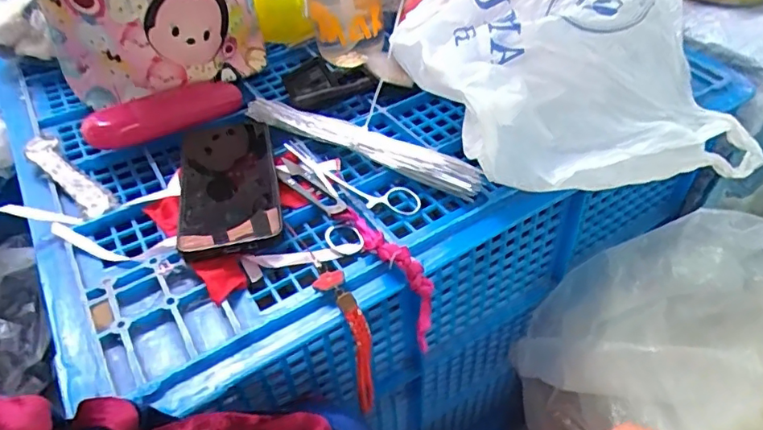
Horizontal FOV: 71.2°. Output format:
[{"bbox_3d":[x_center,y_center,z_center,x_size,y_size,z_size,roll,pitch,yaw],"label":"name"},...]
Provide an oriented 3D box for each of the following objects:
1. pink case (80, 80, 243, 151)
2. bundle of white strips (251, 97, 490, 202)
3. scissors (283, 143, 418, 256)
[{"bbox_3d":[-0.213,-0.104,0.528,0.150,0.032,0.049,-28,51,-21],"label":"pink case"},{"bbox_3d":[-0.023,-0.067,0.490,0.256,0.025,0.026,24,53,24],"label":"bundle of white strips"},{"bbox_3d":[-0.038,-0.028,0.453,0.084,0.011,0.133,-33,53,-24],"label":"scissors"}]

